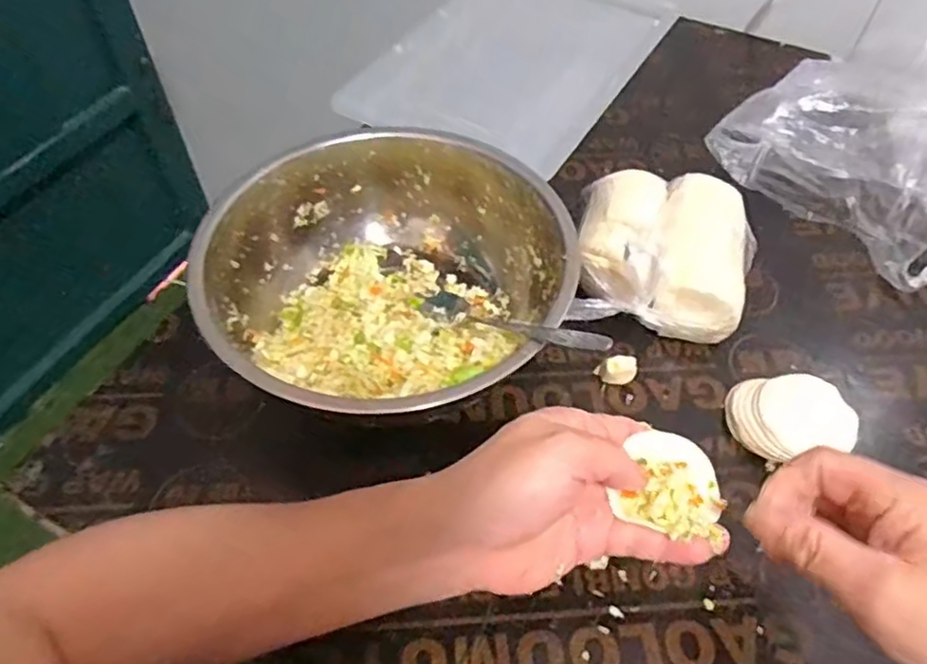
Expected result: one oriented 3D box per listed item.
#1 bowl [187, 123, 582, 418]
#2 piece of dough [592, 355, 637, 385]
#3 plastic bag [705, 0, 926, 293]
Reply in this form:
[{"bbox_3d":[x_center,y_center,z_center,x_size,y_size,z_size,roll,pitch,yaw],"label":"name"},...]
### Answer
[{"bbox_3d":[-0.051,-0.032,0.474,0.239,0.097,0.235,0,52,0],"label":"bowl"},{"bbox_3d":[0.109,0.028,0.473,0.027,0.020,0.016,9,53,7],"label":"piece of dough"},{"bbox_3d":[0.418,-0.217,0.572,0.302,0.172,0.220,-30,58,-21],"label":"plastic bag"}]

